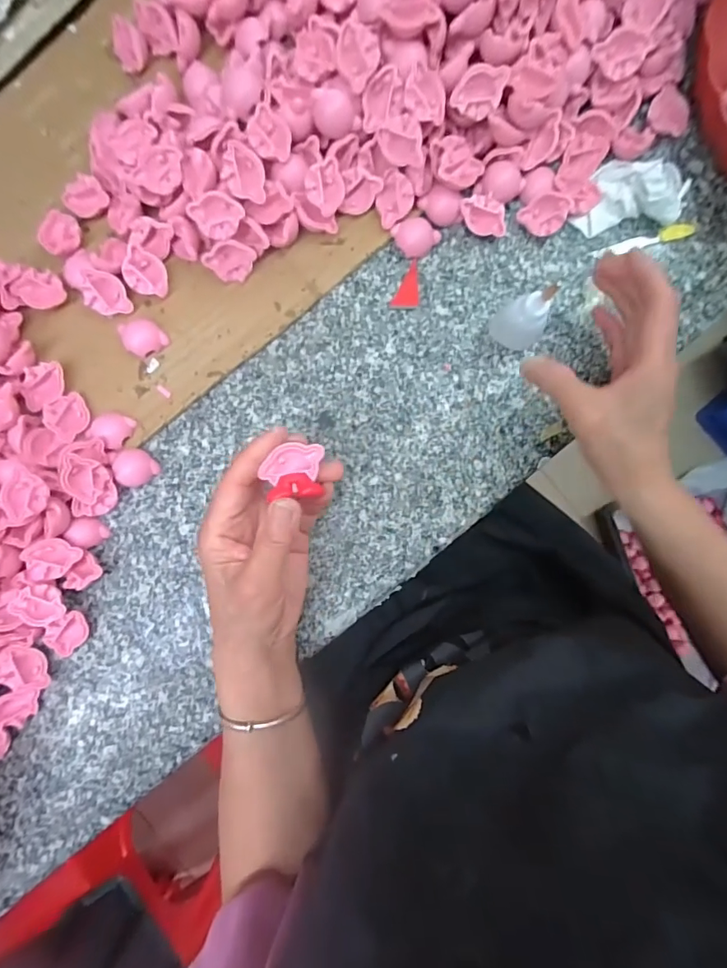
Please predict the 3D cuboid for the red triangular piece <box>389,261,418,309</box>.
[{"bbox_3d":[0.032,-0.154,0.361,0.021,0.005,0.034,-1,89,0],"label":"red triangular piece"}]

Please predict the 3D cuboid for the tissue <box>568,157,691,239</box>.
[{"bbox_3d":[0.202,-0.220,0.350,0.080,0.026,0.050,-7,89,0],"label":"tissue"}]

